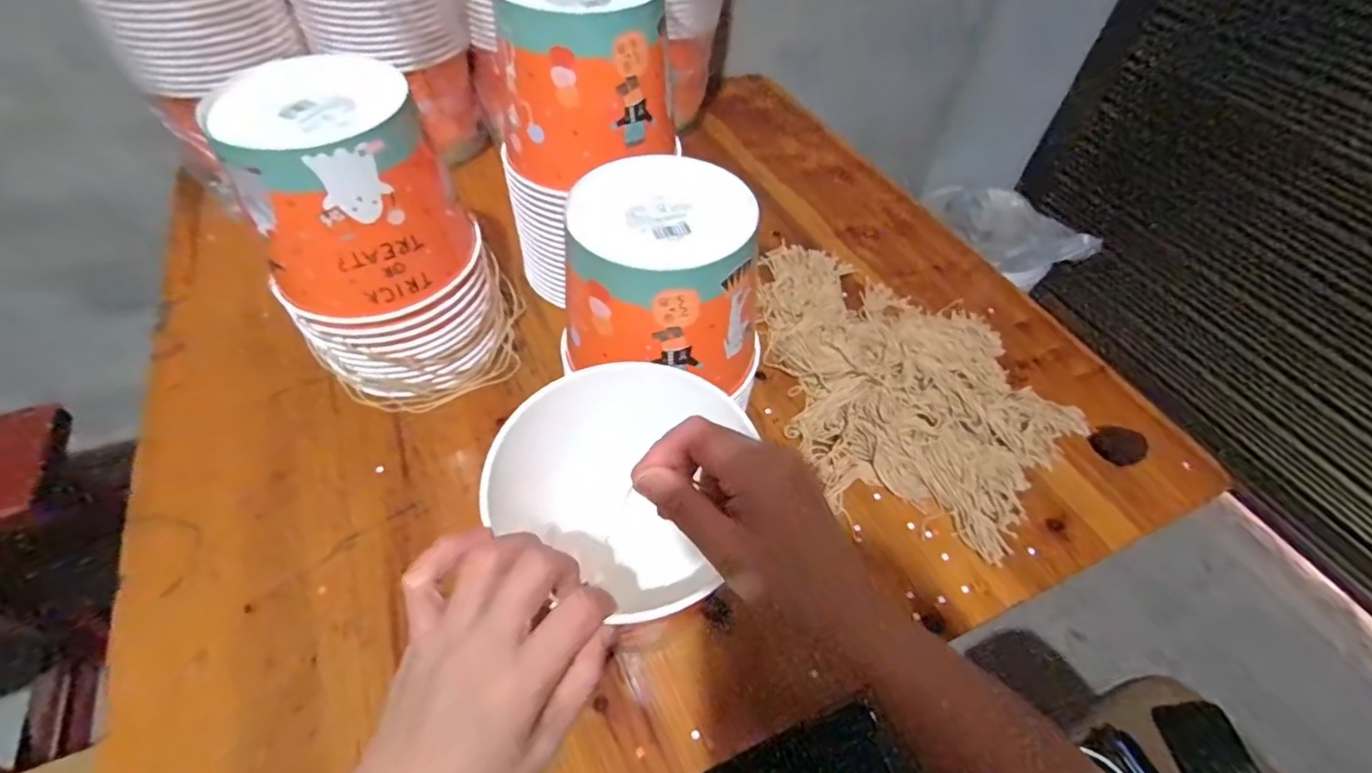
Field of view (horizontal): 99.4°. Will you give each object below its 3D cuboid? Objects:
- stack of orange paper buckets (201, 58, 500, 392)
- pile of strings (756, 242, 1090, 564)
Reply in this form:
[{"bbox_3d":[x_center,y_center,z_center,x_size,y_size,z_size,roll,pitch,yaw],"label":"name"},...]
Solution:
[{"bbox_3d":[-0.251,-0.114,0.487,0.158,0.245,0.141,-17,55,-17],"label":"stack of orange paper buckets"},{"bbox_3d":[0.203,-0.025,0.564,0.254,0.036,0.369,-18,55,-18],"label":"pile of strings"}]

